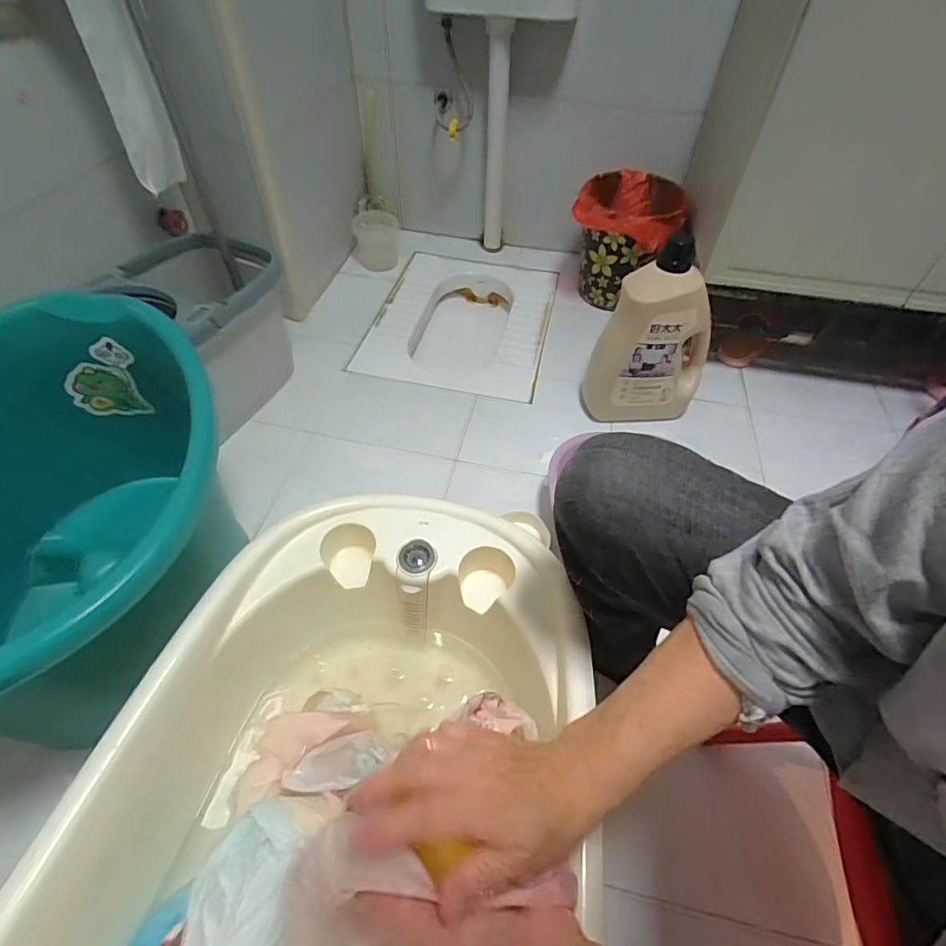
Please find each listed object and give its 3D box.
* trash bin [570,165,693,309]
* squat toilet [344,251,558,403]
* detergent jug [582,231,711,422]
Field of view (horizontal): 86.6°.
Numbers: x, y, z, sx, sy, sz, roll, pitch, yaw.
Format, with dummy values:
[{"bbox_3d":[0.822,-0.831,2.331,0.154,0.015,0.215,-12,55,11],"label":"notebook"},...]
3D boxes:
[{"bbox_3d":[0.389,-0.595,1.304,0.251,0.286,0.285,16,50,11],"label":"trash bin"},{"bbox_3d":[-0.030,-0.370,1.374,0.439,0.205,0.564,10,50,7],"label":"squat toilet"},{"bbox_3d":[0.353,-0.237,0.974,0.231,0.386,0.094,9,49,6],"label":"detergent jug"}]

